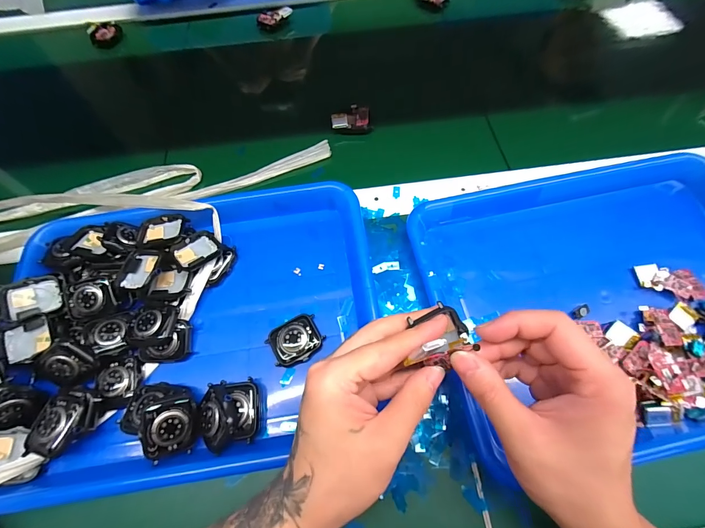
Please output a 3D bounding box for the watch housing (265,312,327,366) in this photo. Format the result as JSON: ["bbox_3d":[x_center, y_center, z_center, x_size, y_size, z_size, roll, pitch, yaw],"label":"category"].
[{"bbox_3d":[-0.051,0.070,0.298,0.045,0.014,0.037,-32,68,-12],"label":"watch housing"}]

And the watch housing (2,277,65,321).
[{"bbox_3d":[-0.291,0.030,0.301,0.042,0.017,0.034,-18,87,-35],"label":"watch housing"}]

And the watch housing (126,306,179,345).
[{"bbox_3d":[-0.179,0.053,0.294,0.041,0.013,0.032,-2,65,1],"label":"watch housing"}]

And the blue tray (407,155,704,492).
[{"bbox_3d":[0.232,0.026,0.304,0.326,0.044,0.246,-10,65,-2],"label":"blue tray"}]

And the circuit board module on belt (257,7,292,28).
[{"bbox_3d":[-0.121,-0.386,0.516,0.055,0.016,0.022,-12,66,-3],"label":"circuit board module on belt"}]

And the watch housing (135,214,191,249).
[{"bbox_3d":[-0.188,-0.033,0.329,0.043,0.013,0.035,-6,65,0],"label":"watch housing"}]

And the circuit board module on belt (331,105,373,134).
[{"bbox_3d":[-0.002,-0.184,0.418,0.048,0.014,0.036,-6,65,0],"label":"circuit board module on belt"}]

